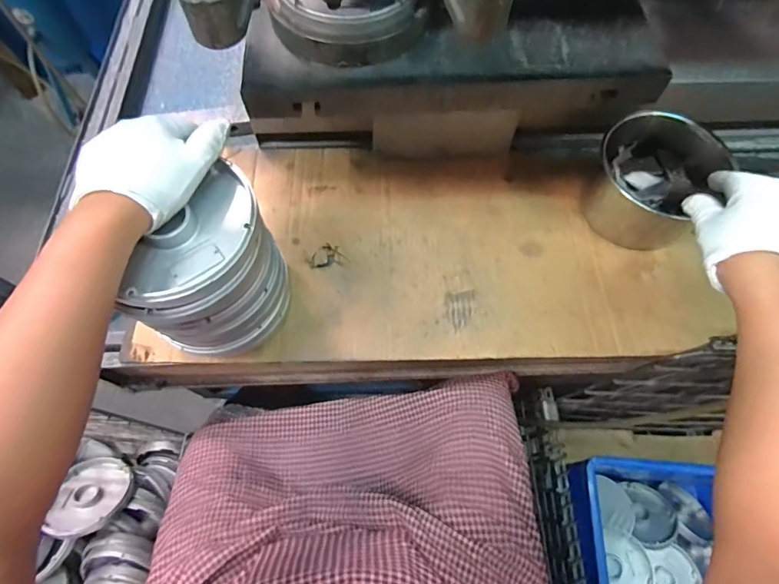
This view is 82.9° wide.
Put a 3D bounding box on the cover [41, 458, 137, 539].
[{"bbox_3d":[-0.515,0.351,0.773,0.125,0.023,0.144,-6,36,-4],"label":"cover"}]

